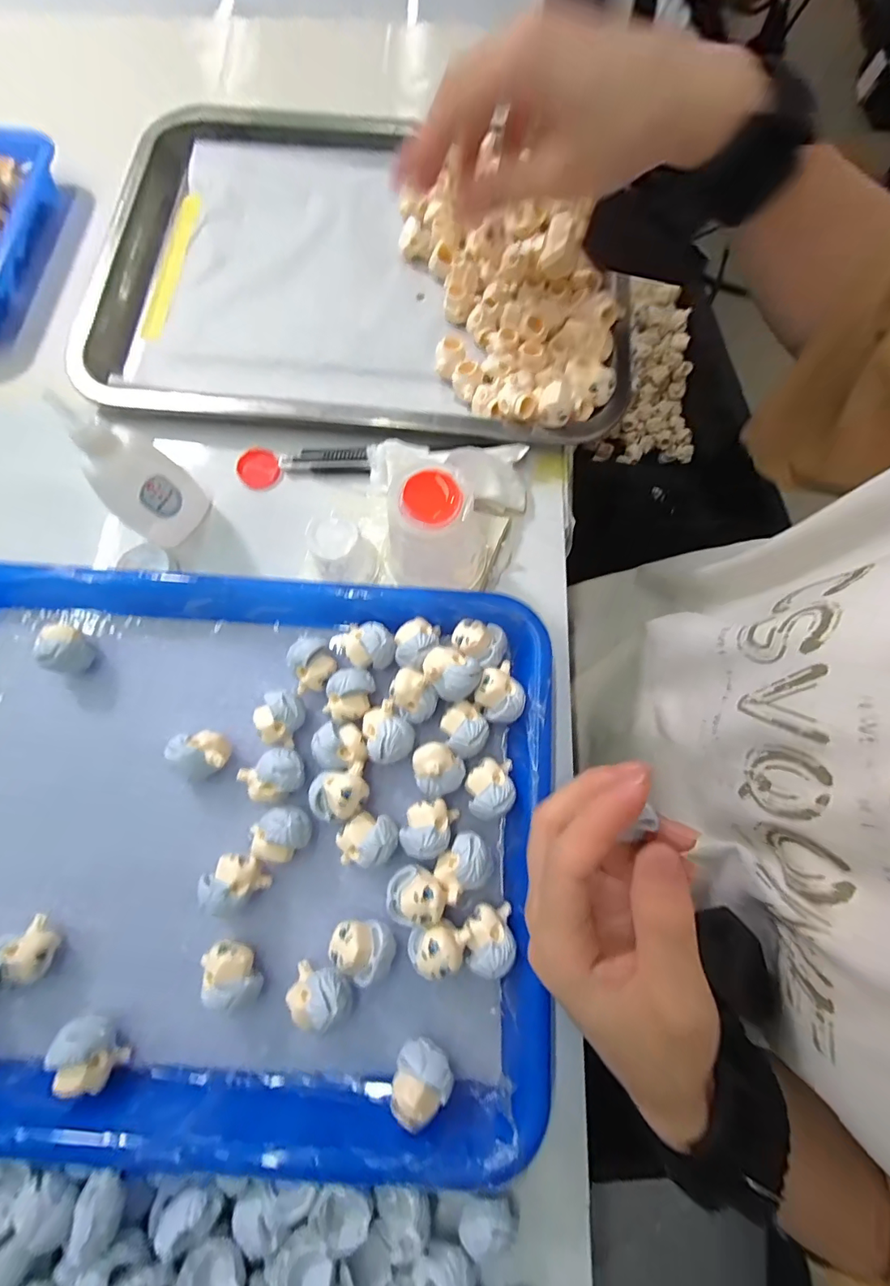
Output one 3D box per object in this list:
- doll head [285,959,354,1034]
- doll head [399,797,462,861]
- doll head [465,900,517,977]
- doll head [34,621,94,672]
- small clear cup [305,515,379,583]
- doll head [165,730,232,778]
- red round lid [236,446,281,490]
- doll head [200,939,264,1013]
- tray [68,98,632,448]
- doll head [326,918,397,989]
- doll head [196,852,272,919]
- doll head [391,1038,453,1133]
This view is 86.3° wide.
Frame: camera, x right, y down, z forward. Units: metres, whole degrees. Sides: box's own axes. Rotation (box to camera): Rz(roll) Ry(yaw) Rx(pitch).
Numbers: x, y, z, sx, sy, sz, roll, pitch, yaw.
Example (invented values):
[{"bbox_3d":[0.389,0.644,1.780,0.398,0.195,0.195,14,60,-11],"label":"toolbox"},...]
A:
[{"bbox_3d":[-0.054,0.154,0.209,0.028,0.026,0.018,1,76,-1],"label":"doll head"},{"bbox_3d":[-0.008,0.088,0.226,0.022,0.025,0.027,24,77,5],"label":"doll head"},{"bbox_3d":[0.020,0.131,0.212,0.021,0.020,0.023,-1,76,-1],"label":"doll head"},{"bbox_3d":[-0.197,0.003,0.246,0.017,0.027,0.023,8,76,1],"label":"doll head"},{"bbox_3d":[-0.054,-0.048,0.259,0.030,0.045,0.028,0,76,-1],"label":"small clear cup"},{"bbox_3d":[-0.120,0.055,0.236,0.024,0.022,0.022,0,76,-1],"label":"doll head"},{"bbox_3d":[-0.116,-0.109,0.297,0.026,0.004,0.025,0,76,-1],"label":"red round lid"},{"bbox_3d":[-0.095,0.148,0.213,0.029,0.024,0.020,42,79,9],"label":"doll head"},{"bbox_3d":[-0.061,-0.257,0.316,0.362,0.028,0.256,8,76,1],"label":"tray"},{"bbox_3d":[-0.037,0.136,0.214,0.027,0.026,0.022,33,78,7],"label":"doll head"},{"bbox_3d":[-0.098,0.111,0.223,0.024,0.023,0.024,0,76,-1],"label":"doll head"},{"bbox_3d":[-0.010,0.185,0.202,0.023,0.026,0.027,8,76,1],"label":"doll head"}]

